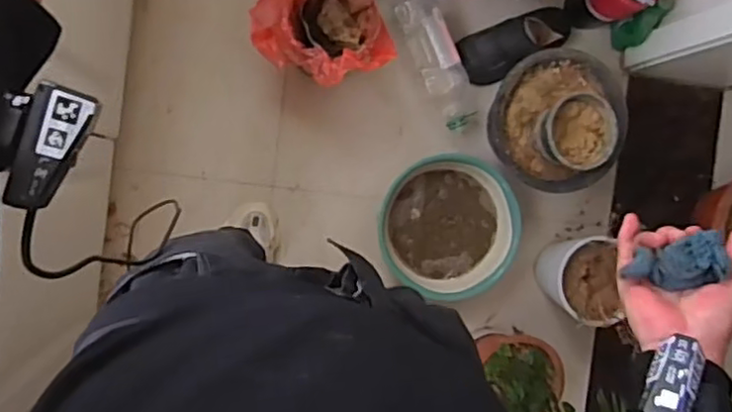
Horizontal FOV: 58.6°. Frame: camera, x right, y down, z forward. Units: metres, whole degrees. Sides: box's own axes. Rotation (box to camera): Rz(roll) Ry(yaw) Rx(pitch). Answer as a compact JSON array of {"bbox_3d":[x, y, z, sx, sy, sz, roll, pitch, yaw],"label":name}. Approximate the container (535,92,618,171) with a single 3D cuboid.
[{"bbox_3d":[0.413,-0.145,1.294,0.135,0.084,0.141,0,93,-8],"label":"container"}]

